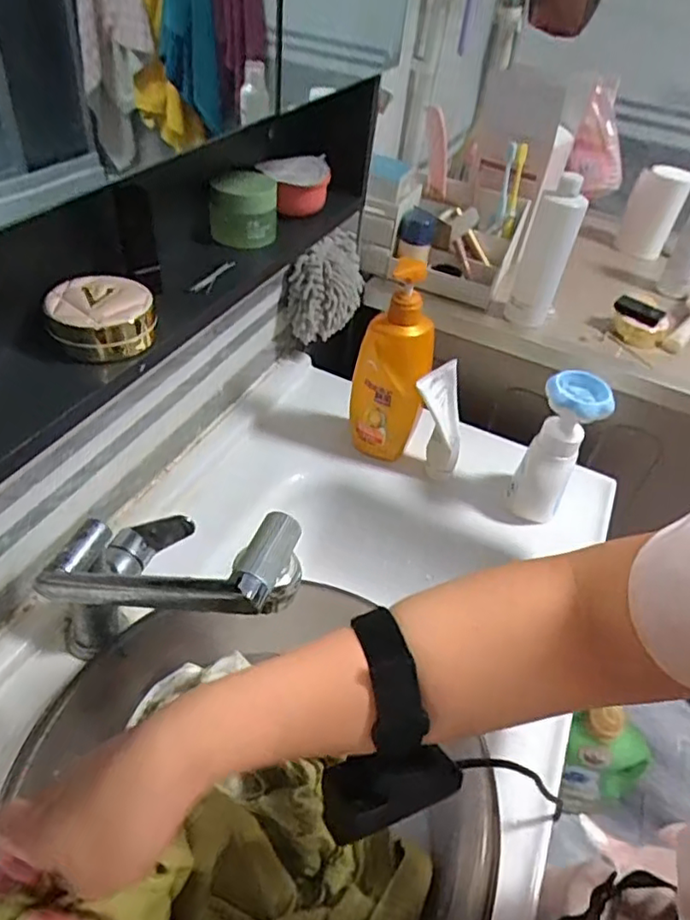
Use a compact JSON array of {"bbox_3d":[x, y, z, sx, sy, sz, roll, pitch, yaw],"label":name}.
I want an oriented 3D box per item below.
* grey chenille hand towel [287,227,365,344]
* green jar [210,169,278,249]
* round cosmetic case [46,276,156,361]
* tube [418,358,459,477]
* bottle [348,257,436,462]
[{"bbox_3d":[-0.019,-0.250,0.872,0.051,0.132,0.134,33,48,24],"label":"grey chenille hand towel"},{"bbox_3d":[-0.098,-0.249,0.596,0.062,0.053,0.078,2,43,-7],"label":"green jar"},{"bbox_3d":[-0.178,-0.107,0.446,0.071,0.035,0.067,5,43,-4],"label":"round cosmetic case"},{"bbox_3d":[0.122,-0.047,0.785,0.070,0.153,0.053,17,44,9],"label":"tube"},{"bbox_3d":[0.058,-0.110,0.754,0.089,0.287,0.055,6,43,-3],"label":"bottle"}]

